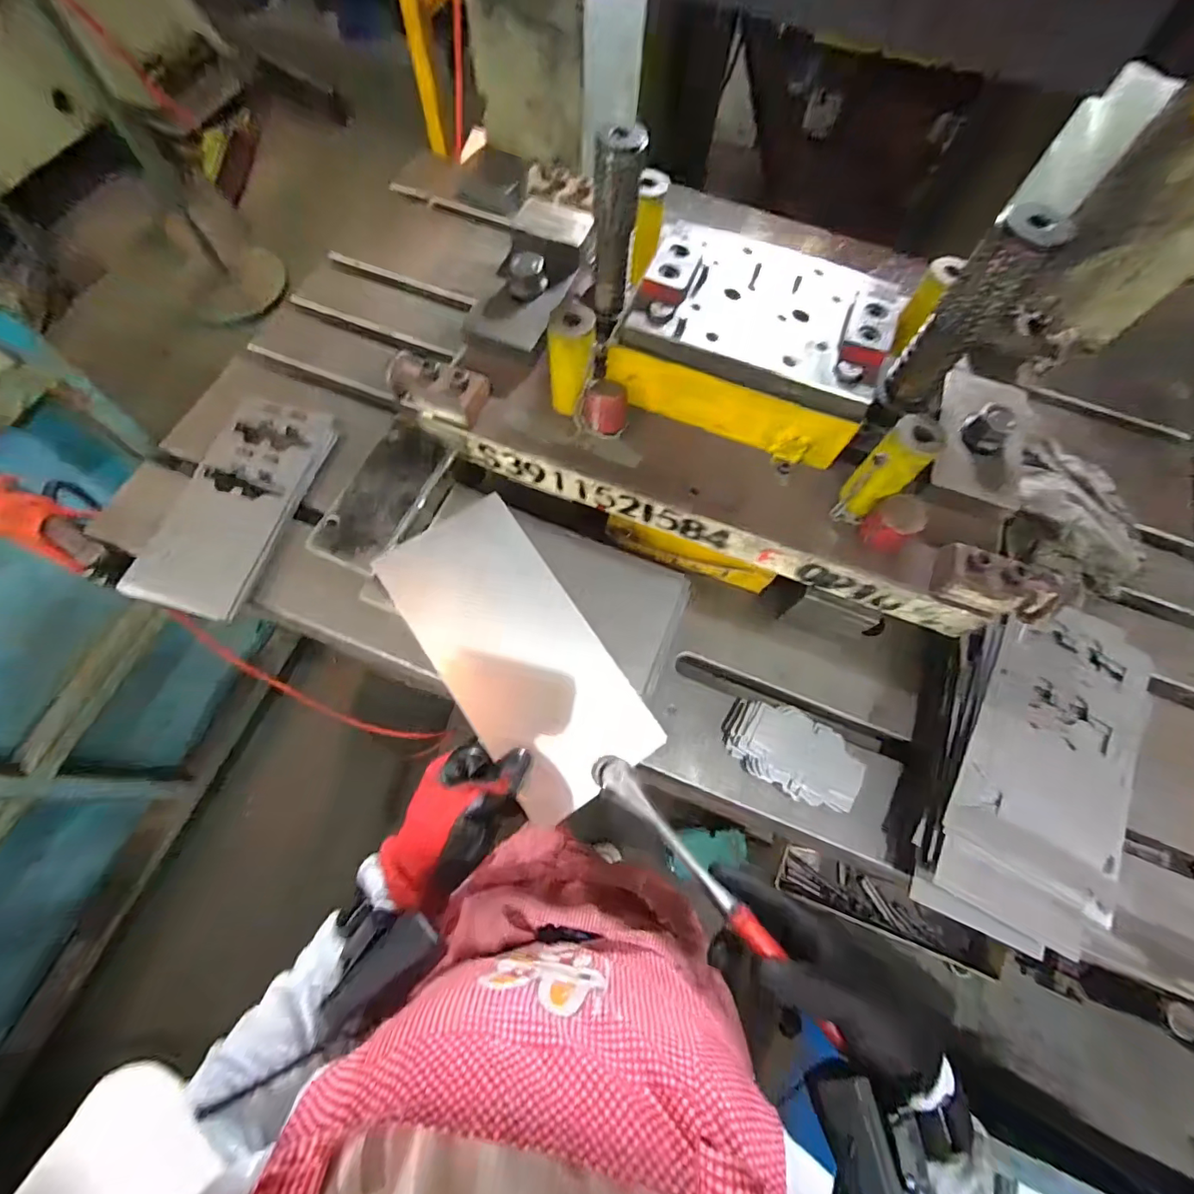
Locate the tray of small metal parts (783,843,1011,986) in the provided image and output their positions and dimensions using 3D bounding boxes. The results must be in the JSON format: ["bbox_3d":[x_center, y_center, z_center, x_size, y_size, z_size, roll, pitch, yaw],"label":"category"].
[{"bbox_3d":[0.398,0.427,0.700,0.301,0.035,0.064,21,69,5],"label":"tray of small metal parts"}]

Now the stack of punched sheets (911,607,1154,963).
[{"bbox_3d":[0.414,0.154,0.479,0.153,0.040,0.320,26,70,7],"label":"stack of punched sheets"}]

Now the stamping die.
[{"bbox_3d":[0.131,-0.211,0.459,0.601,0.250,0.287,21,69,5],"label":"stamping die"}]

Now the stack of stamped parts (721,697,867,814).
[{"bbox_3d":[0.191,0.153,0.502,0.129,0.029,0.072,28,70,8],"label":"stack of stamped parts"}]

